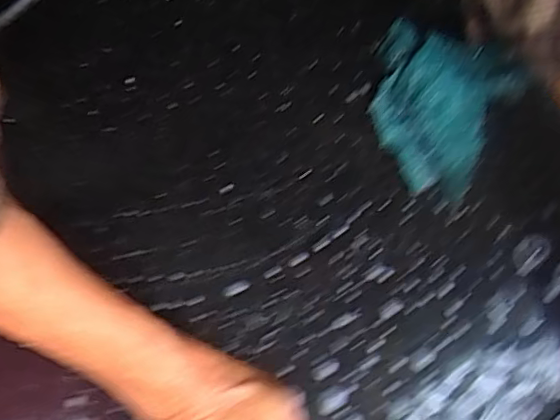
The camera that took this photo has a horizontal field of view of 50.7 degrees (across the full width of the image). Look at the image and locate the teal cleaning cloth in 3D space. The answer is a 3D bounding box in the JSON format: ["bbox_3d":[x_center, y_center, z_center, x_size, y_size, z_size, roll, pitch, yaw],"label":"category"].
[{"bbox_3d":[0.118,-0.078,0.438,0.101,0.033,0.132,20,79,5],"label":"teal cleaning cloth"}]

